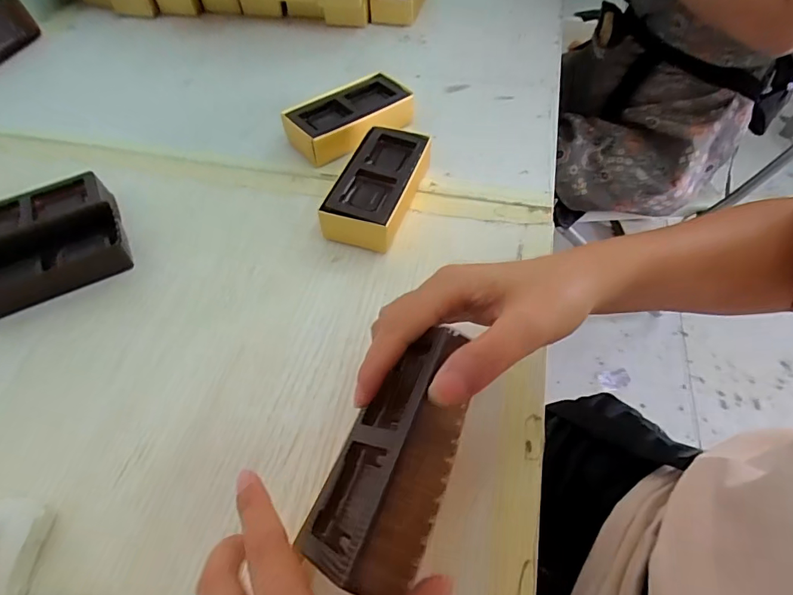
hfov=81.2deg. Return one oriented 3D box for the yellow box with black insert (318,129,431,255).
[{"bbox_3d":[-0.015,-0.090,0.385,0.055,0.038,0.119,15,56,12],"label":"yellow box with black insert"}]

